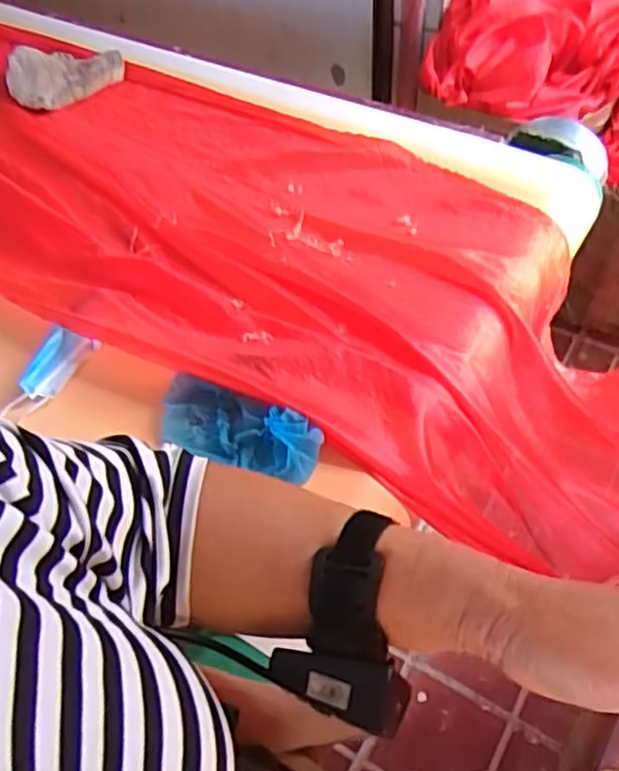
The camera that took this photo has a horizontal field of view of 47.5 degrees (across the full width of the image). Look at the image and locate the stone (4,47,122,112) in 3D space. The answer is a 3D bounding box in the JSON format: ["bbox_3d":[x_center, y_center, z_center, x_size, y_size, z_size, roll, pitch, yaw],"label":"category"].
[{"bbox_3d":[-0.437,-0.561,1.263,0.205,0.055,0.154,-21,54,-10],"label":"stone"}]

